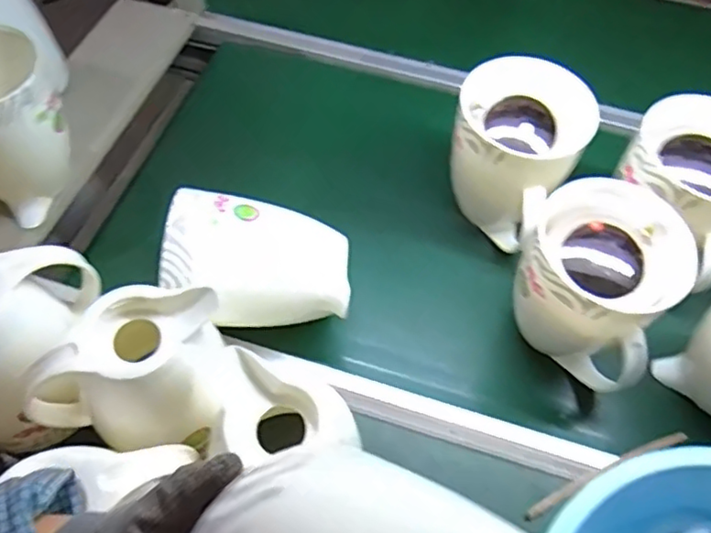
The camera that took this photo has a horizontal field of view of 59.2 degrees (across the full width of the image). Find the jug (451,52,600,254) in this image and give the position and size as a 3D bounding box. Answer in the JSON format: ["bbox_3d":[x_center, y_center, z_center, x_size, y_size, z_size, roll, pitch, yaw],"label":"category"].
[{"bbox_3d":[0.185,-0.131,0.765,0.146,0.188,0.137,34,63,18],"label":"jug"}]

